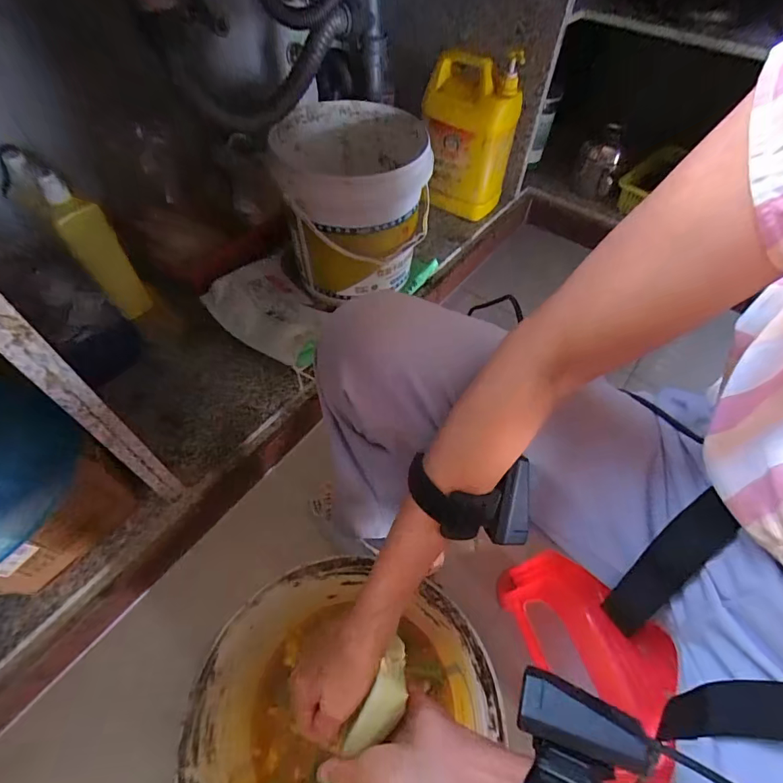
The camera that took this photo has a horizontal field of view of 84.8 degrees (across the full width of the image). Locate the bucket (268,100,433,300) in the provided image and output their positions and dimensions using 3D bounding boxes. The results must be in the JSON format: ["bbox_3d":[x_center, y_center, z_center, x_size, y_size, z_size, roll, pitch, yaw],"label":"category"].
[{"bbox_3d":[-0.071,-0.360,0.786,0.259,0.232,0.280,1,55,-2],"label":"bucket"}]

